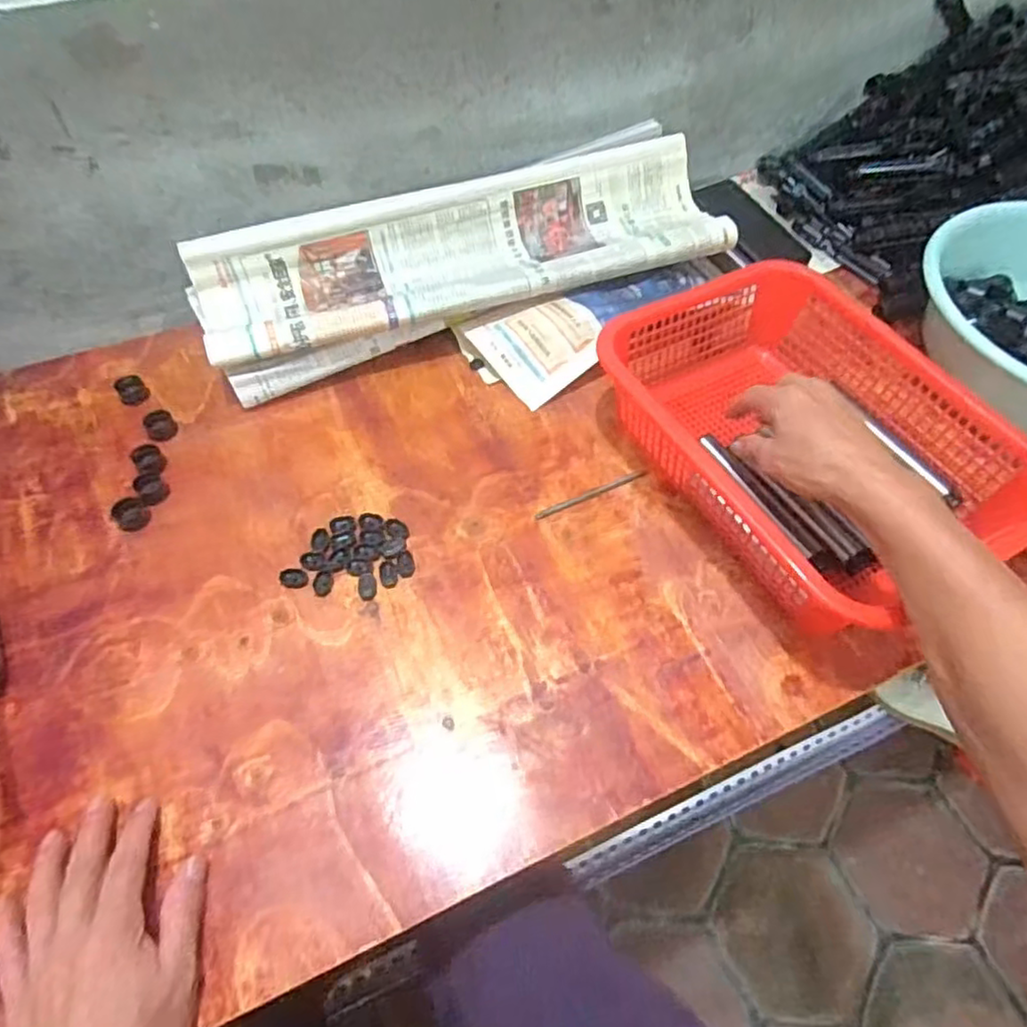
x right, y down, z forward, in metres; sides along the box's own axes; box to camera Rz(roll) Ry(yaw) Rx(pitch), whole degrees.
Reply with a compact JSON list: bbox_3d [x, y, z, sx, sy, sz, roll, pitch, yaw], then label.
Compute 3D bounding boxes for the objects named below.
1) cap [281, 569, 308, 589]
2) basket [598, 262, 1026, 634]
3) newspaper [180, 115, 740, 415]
[{"bbox_3d":[-0.177,0.052,0.536,0.023,0.004,0.017,11,57,4],"label":"cap"},{"bbox_3d":[0.244,-0.065,0.578,0.252,0.103,0.331,-24,61,-17],"label":"basket"},{"bbox_3d":[-0.045,-0.259,0.690,0.544,0.093,0.154,-18,59,-14],"label":"newspaper"}]

